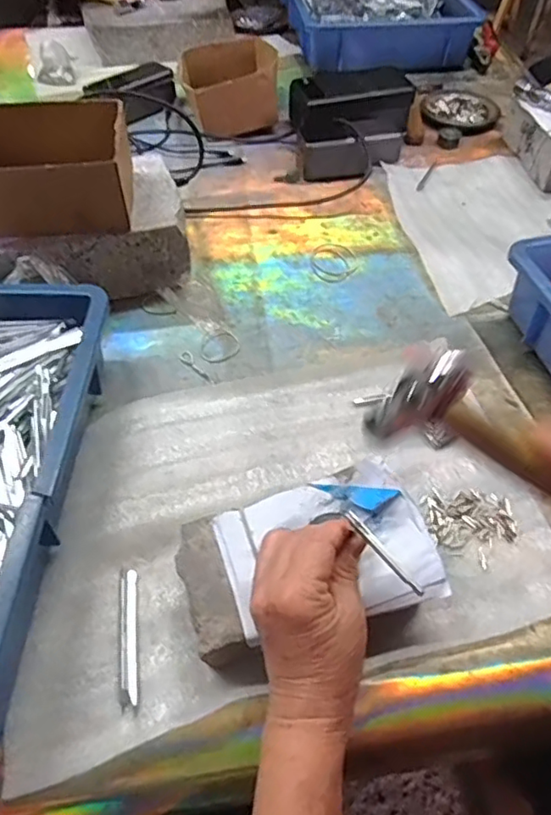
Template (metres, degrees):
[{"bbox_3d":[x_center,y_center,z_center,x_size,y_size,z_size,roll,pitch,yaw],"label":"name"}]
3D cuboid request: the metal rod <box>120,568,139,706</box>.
[{"bbox_3d":[-0.100,0.153,0.394,0.012,0.004,0.089,-7,52,-5],"label":"metal rod"}]

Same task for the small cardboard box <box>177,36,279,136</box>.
[{"bbox_3d":[-0.066,-0.443,0.798,0.129,0.063,0.141,-4,51,-3],"label":"small cardboard box"}]

